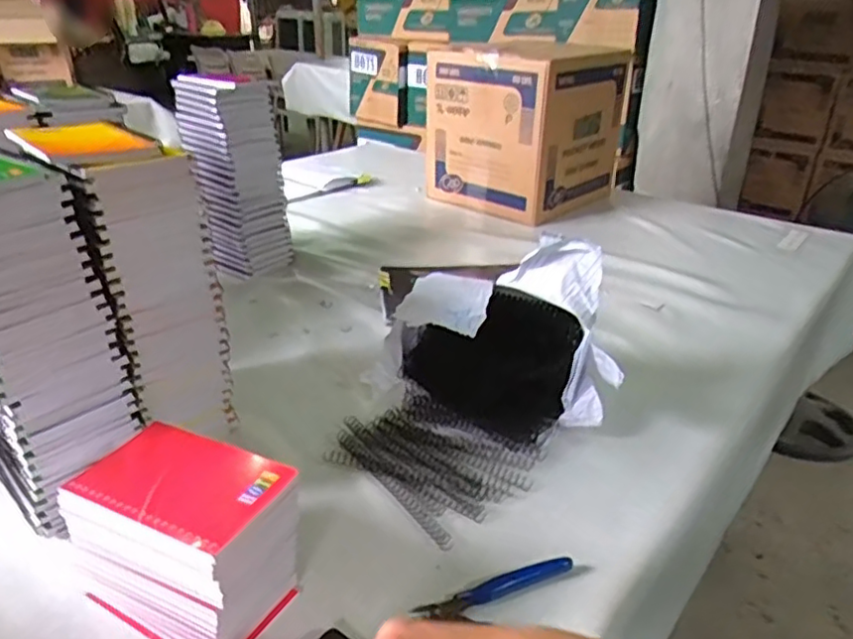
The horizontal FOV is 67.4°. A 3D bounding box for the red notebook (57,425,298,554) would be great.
[{"bbox_3d":[-0.161,0.106,0.421,0.126,0.007,0.082,13,30,22],"label":"red notebook"}]

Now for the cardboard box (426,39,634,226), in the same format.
[{"bbox_3d":[0.197,-0.372,1.287,0.277,0.298,0.287,26,37,38],"label":"cardboard box"}]

